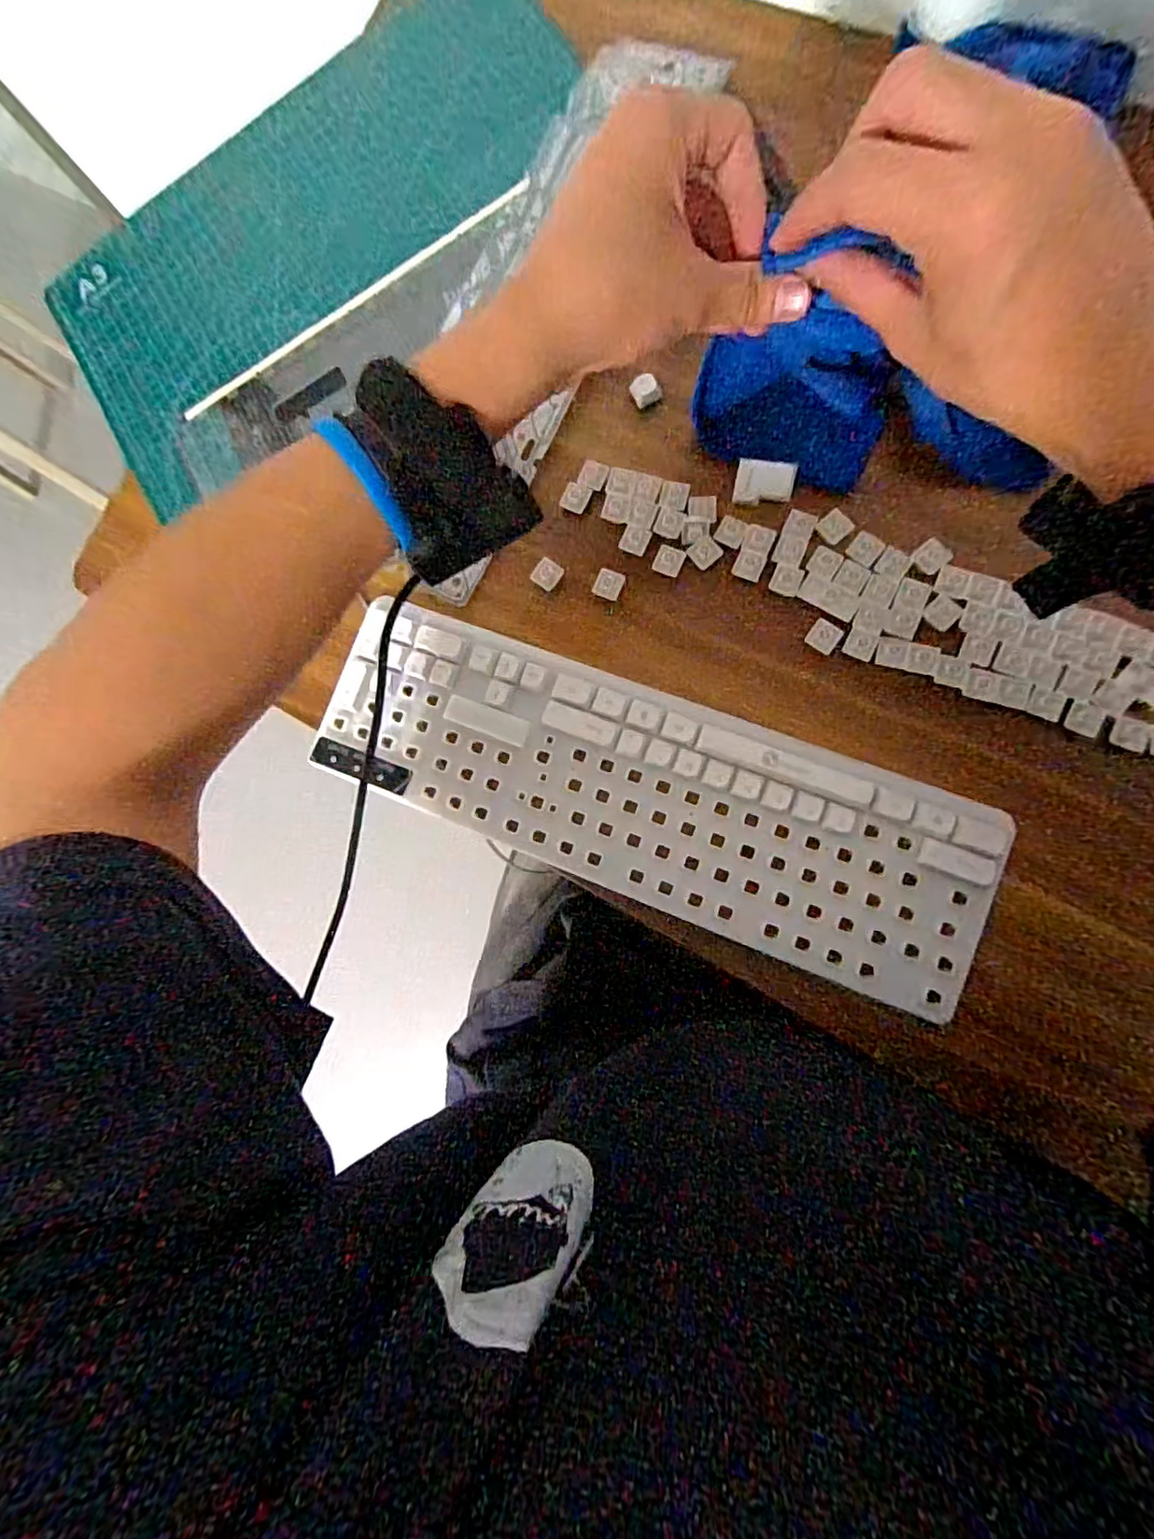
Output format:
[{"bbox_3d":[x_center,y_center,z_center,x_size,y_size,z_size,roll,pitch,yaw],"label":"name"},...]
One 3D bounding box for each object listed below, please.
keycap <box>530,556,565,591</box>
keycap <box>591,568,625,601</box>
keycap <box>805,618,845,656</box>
[{"bbox_3d":[-0.019,-0.129,0.385,0.015,0.008,0.018,38,90,10],"label":"keycap"},{"bbox_3d":[0.021,-0.120,0.377,0.017,0.007,0.018,24,88,9],"label":"keycap"},{"bbox_3d":[0.151,-0.082,0.356,0.017,0.005,0.017,32,89,10],"label":"keycap"}]

